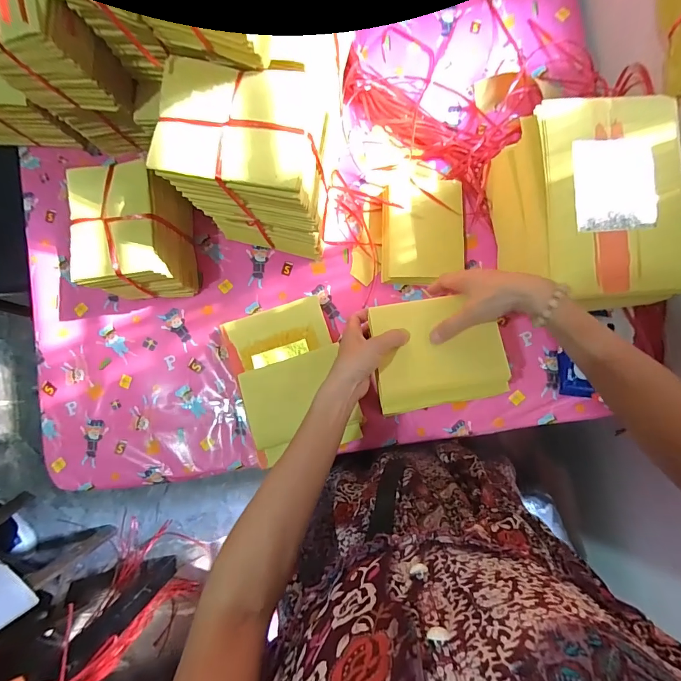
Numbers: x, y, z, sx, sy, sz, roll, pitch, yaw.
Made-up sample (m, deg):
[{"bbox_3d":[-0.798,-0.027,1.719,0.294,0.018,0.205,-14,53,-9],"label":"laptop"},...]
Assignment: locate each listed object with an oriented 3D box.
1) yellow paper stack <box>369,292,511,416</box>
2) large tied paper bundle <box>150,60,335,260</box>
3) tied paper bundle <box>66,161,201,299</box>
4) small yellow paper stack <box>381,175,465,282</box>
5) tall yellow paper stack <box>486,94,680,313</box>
[{"bbox_3d":[0.121,0.013,0.471,0.156,0.027,0.134,-10,82,6],"label":"yellow paper stack"},{"bbox_3d":[-0.094,-0.204,0.505,0.158,0.264,0.106,11,85,9],"label":"large tied paper bundle"},{"bbox_3d":[-0.300,-0.151,0.568,0.121,0.146,0.158,1,84,8],"label":"tied paper bundle"},{"bbox_3d":[0.130,-0.174,0.599,0.126,0.035,0.165,0,84,7],"label":"small yellow paper stack"},{"bbox_3d":[0.326,-0.162,0.499,0.183,0.136,0.244,-8,83,7],"label":"tall yellow paper stack"}]

